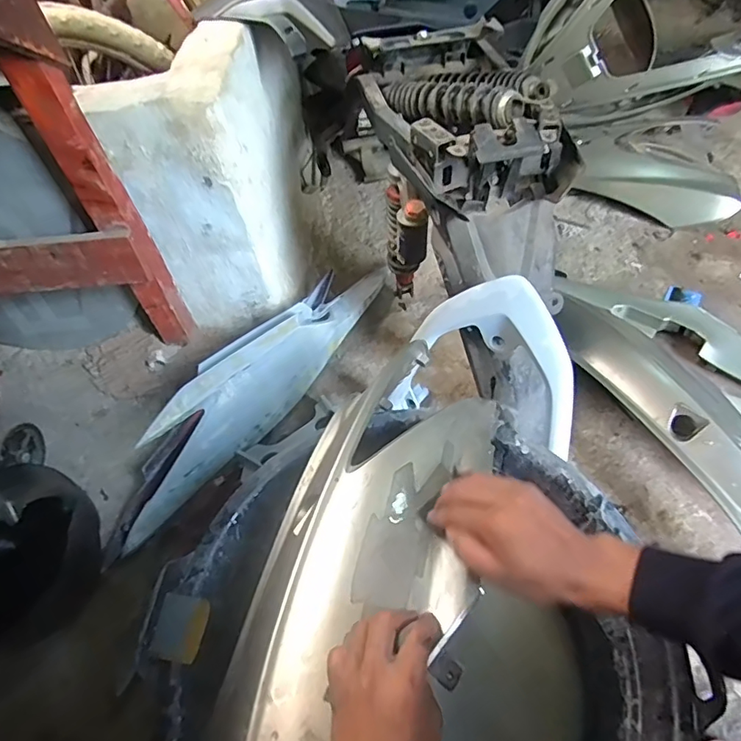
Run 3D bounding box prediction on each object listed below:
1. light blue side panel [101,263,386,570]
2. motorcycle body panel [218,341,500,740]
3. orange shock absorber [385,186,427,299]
[{"bbox_3d":[-0.193,0.007,0.884,0.114,0.140,0.680,26,58,25],"label":"light blue side panel"},{"bbox_3d":[-0.019,0.197,0.452,0.184,0.067,0.577,14,53,17],"label":"motorcycle body panel"},{"bbox_3d":[0.059,-0.229,0.944,0.050,0.306,0.097,-13,70,-5],"label":"orange shock absorber"}]

